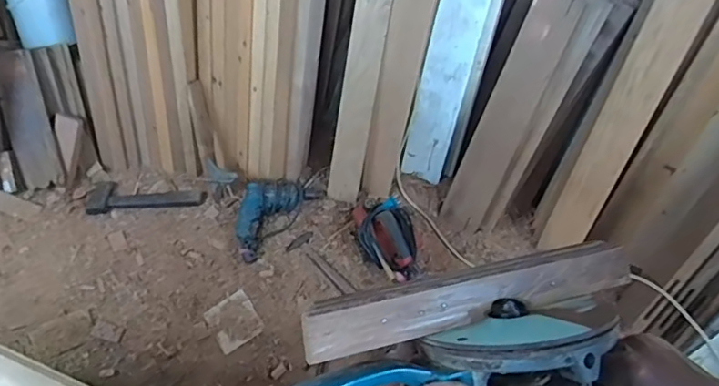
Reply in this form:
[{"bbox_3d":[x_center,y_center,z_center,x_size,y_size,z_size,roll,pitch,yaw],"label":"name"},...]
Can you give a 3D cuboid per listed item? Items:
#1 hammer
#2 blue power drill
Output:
[{"bbox_3d":[-0.637,0.009,1.662,0.338,0.045,0.093,-4,56,-7],"label":"hammer"},{"bbox_3d":[-0.291,0.059,1.608,0.153,0.067,0.269,29,58,15],"label":"blue power drill"}]

